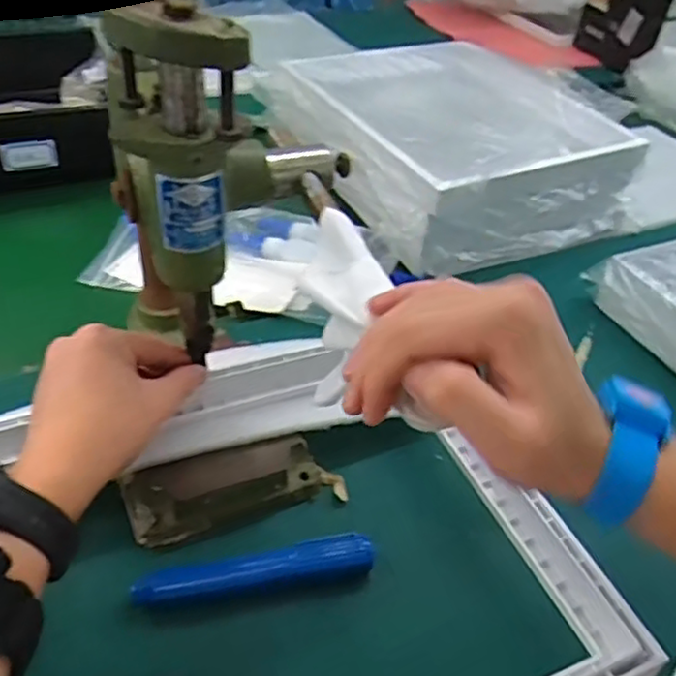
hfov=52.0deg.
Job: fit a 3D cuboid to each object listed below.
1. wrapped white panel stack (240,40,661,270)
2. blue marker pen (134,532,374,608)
[{"bbox_3d":[0.113,-0.214,0.752,0.270,0.099,0.338,-18,46,-25],"label":"wrapped white panel stack"},{"bbox_3d":[-0.050,0.142,0.425,0.142,0.018,0.027,-3,41,-10],"label":"blue marker pen"}]

